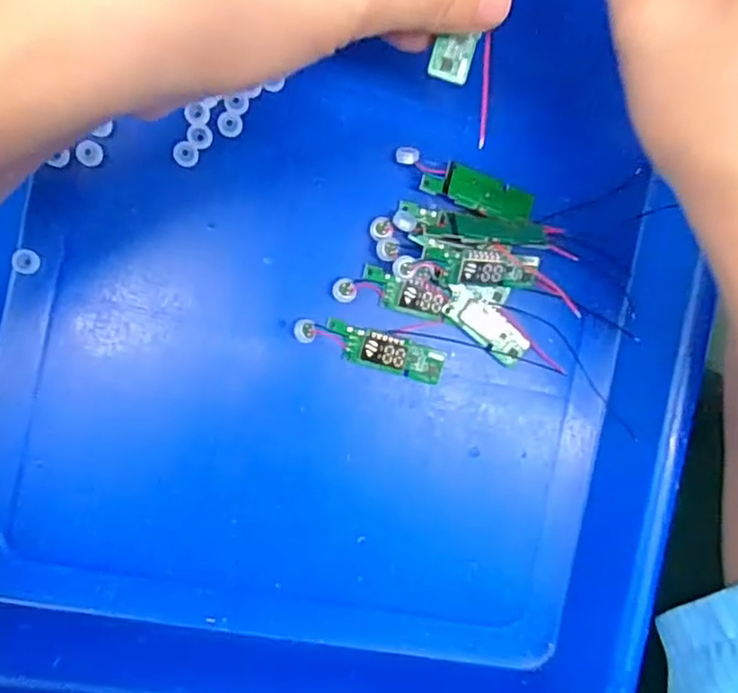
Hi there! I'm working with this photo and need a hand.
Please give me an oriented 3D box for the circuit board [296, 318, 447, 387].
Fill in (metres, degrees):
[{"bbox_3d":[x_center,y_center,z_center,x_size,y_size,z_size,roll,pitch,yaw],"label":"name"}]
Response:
[{"bbox_3d":[0.001,0.001,0.223,0.052,0.005,0.012,16,88,-9],"label":"circuit board"}]

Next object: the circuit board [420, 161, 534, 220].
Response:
[{"bbox_3d":[0.039,-0.054,0.224,0.041,0.006,0.014,18,87,-9],"label":"circuit board"}]

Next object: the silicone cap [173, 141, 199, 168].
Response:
[{"bbox_3d":[-0.060,-0.063,0.212,0.008,0.004,0.008,0,91,-8],"label":"silicone cap"}]

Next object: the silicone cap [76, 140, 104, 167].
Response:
[{"bbox_3d":[-0.090,-0.062,0.210,0.007,0.004,0.008,44,85,-7],"label":"silicone cap"}]

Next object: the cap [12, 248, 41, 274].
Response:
[{"bbox_3d":[-0.110,-0.027,0.208,0.007,0.004,0.008,14,89,-8],"label":"cap"}]

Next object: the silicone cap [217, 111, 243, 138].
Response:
[{"bbox_3d":[-0.046,-0.073,0.213,0.008,0.004,0.008,0,91,-8],"label":"silicone cap"}]

